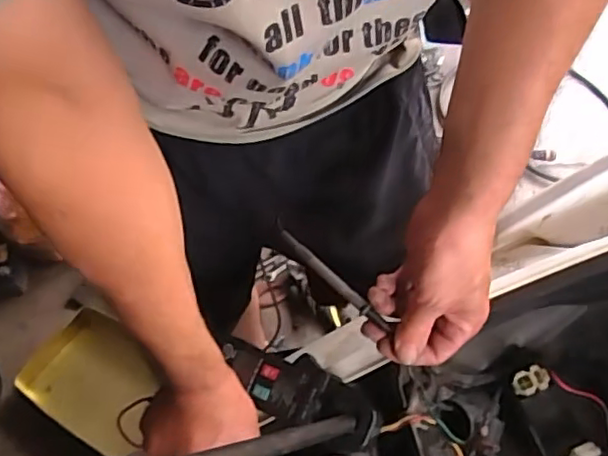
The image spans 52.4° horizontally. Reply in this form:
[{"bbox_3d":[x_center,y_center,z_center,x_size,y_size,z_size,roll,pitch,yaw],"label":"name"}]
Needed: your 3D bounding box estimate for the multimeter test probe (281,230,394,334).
[{"bbox_3d":[0.021,0.038,0.468,0.103,0.012,0.008,42,66,7],"label":"multimeter test probe"}]

